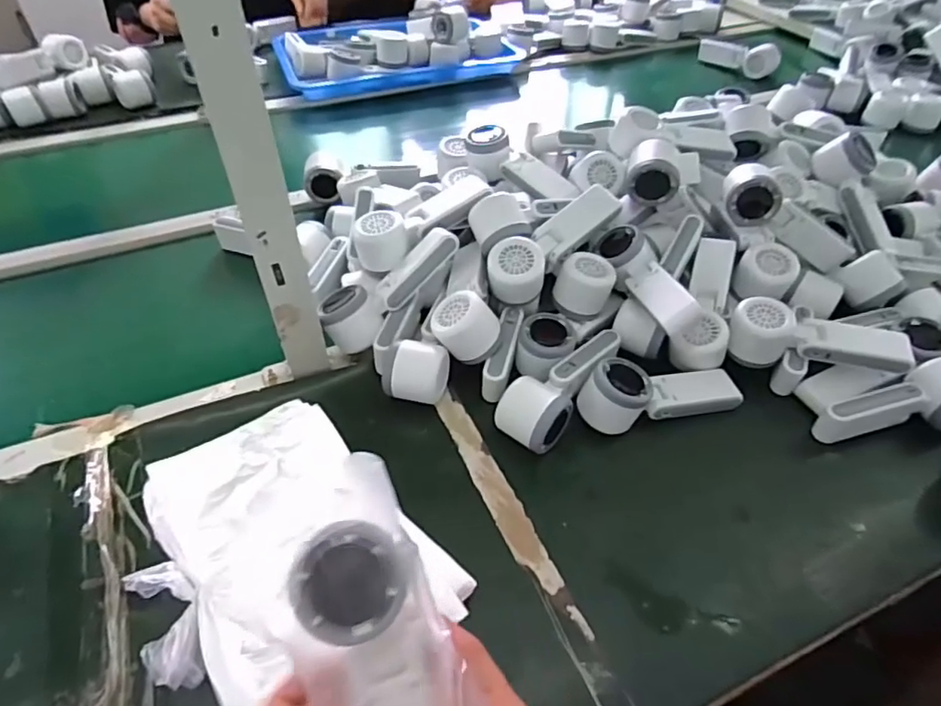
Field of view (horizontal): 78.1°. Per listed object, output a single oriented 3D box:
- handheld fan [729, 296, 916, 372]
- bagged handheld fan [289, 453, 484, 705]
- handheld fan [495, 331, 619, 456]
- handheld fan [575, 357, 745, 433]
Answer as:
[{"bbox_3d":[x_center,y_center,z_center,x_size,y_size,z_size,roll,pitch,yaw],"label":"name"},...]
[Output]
[{"bbox_3d":[0.352,-0.012,0.597,0.163,0.057,0.050,9,47,8],"label":"handheld fan"},{"bbox_3d":[-0.046,0.148,0.285,0.074,0.049,0.169,-17,79,-17],"label":"bagged handheld fan"},{"bbox_3d":[0.094,0.031,0.571,0.054,0.057,0.161,34,55,28],"label":"handheld fan"},{"bbox_3d":[0.188,0.033,0.566,0.163,0.053,0.054,-12,48,-12],"label":"handheld fan"}]

